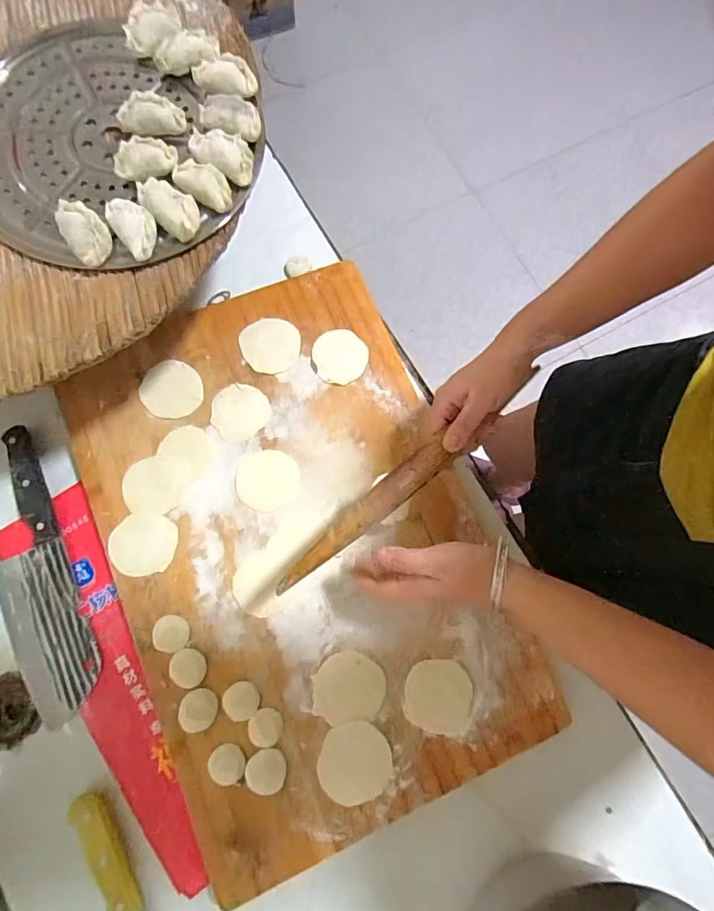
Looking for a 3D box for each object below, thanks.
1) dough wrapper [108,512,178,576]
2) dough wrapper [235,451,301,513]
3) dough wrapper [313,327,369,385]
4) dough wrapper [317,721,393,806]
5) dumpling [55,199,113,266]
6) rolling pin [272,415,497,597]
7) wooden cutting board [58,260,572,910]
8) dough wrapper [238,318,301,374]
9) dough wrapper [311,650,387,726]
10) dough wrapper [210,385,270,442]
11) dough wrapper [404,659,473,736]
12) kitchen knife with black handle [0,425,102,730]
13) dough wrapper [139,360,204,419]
[{"bbox_3d":[-0.218,0.090,0.468,0.064,0.004,0.061,3,78,-6],"label":"dough wrapper"},{"bbox_3d":[-0.095,0.027,0.494,0.066,0.004,0.064,1,77,-8],"label":"dough wrapper"},{"bbox_3d":[-0.020,-0.113,0.517,0.061,0.004,0.061,1,79,-3],"label":"dough wrapper"},{"bbox_3d":[-0.001,0.294,0.439,0.068,0.005,0.069,0,79,-1],"label":"dough wrapper"},{"bbox_3d":[-0.221,-0.182,0.376,0.032,0.023,0.053,-38,83,-10],"label":"dumpling"},{"bbox_3d":[0.053,0.015,0.419,0.306,0.020,0.026,-38,82,-15],"label":"rolling pin"},{"bbox_3d":[-0.059,0.081,0.480,0.359,0.021,0.547,-22,80,-5],"label":"wooden cutting board"},{"bbox_3d":[-0.099,-0.125,0.524,0.066,0.004,0.062,-3,79,-2],"label":"dough wrapper"},{"bbox_3d":[-0.008,0.228,0.454,0.069,0.004,0.062,-4,79,-2],"label":"dough wrapper"},{"bbox_3d":[-0.130,-0.048,0.506,0.063,0.004,0.061,0,78,-2],"label":"dough wrapper"},{"bbox_3d":[0.081,0.238,0.455,0.065,0.004,0.065,8,79,0],"label":"dough wrapper"},{"bbox_3d":[-0.334,0.119,0.466,0.077,0.015,0.289,-23,80,-6],"label":"kitchen knife with black handle"},{"bbox_3d":[-0.206,-0.073,0.510,0.064,0.005,0.065,0,79,-1],"label":"dough wrapper"}]

